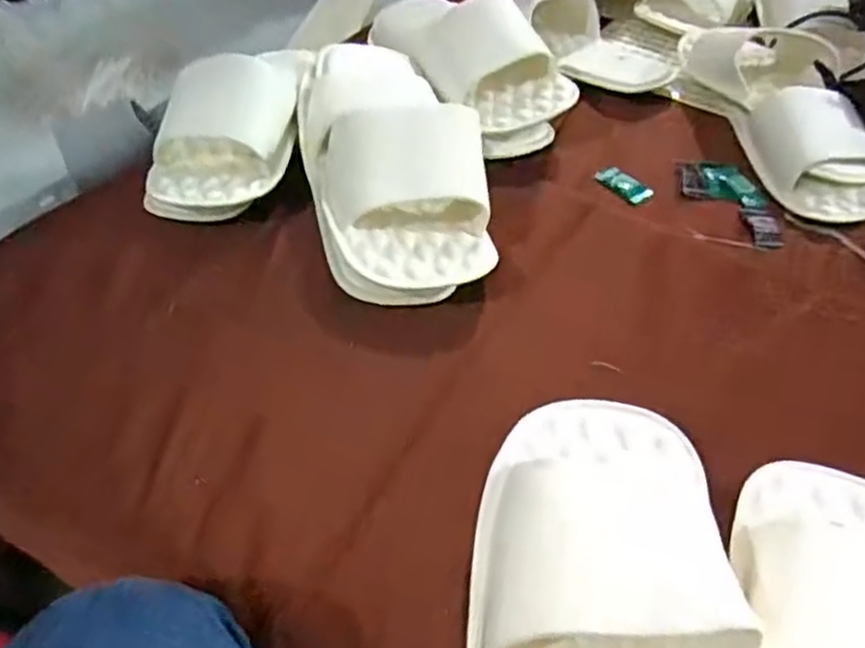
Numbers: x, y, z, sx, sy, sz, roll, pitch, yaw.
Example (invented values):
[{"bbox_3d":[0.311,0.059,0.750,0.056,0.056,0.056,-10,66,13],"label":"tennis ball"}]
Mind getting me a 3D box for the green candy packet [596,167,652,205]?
[{"bbox_3d":[0.152,-0.109,0.561,0.024,0.005,0.046,-27,53,-24],"label":"green candy packet"}]

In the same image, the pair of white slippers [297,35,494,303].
[{"bbox_3d":[-0.033,-0.125,0.532,0.122,0.069,0.271,-10,48,-11],"label":"pair of white slippers"}]

